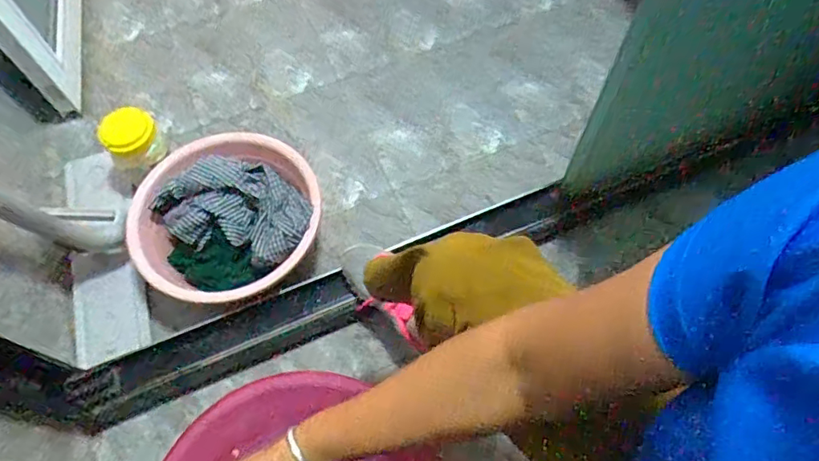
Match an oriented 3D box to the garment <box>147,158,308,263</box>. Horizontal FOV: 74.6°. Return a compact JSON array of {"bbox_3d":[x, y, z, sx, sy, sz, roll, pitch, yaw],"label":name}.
[{"bbox_3d":[-0.288,-0.041,0.875,0.249,0.077,0.149,11,67,7],"label":"garment"}]

